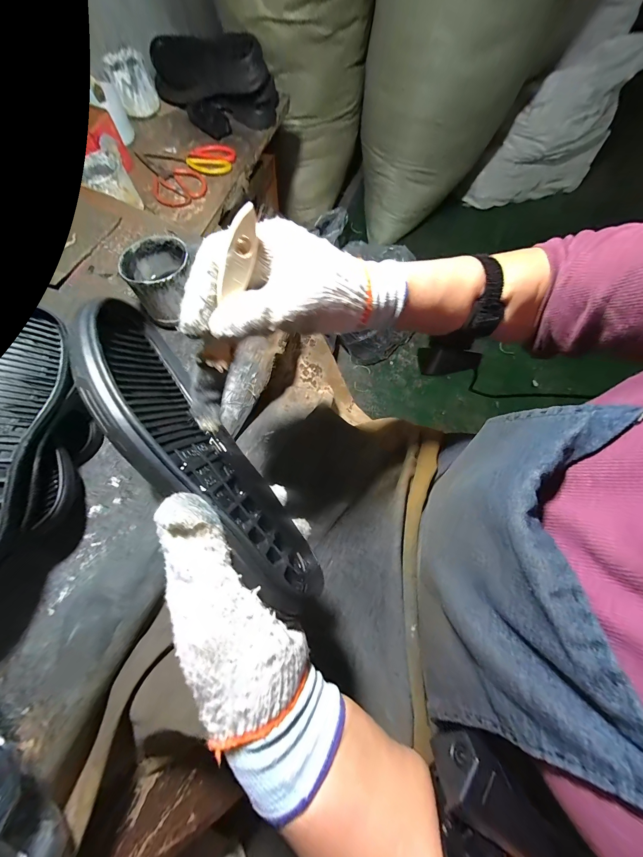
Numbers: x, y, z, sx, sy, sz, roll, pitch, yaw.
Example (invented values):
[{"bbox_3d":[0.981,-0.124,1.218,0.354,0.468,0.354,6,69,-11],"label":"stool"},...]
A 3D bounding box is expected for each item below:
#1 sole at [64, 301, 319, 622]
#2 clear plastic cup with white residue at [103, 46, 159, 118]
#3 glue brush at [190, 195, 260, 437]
[{"bbox_3d":[-0.091,0.014,0.209,0.048,0.088,0.256,-38,85,-12],"label":"sole"},{"bbox_3d":[-0.451,-0.826,0.705,0.094,0.063,0.119,-27,73,-9],"label":"clear plastic cup with white residue"},{"bbox_3d":[-0.073,-0.073,0.221,0.027,0.022,0.156,27,117,8],"label":"glue brush"}]

